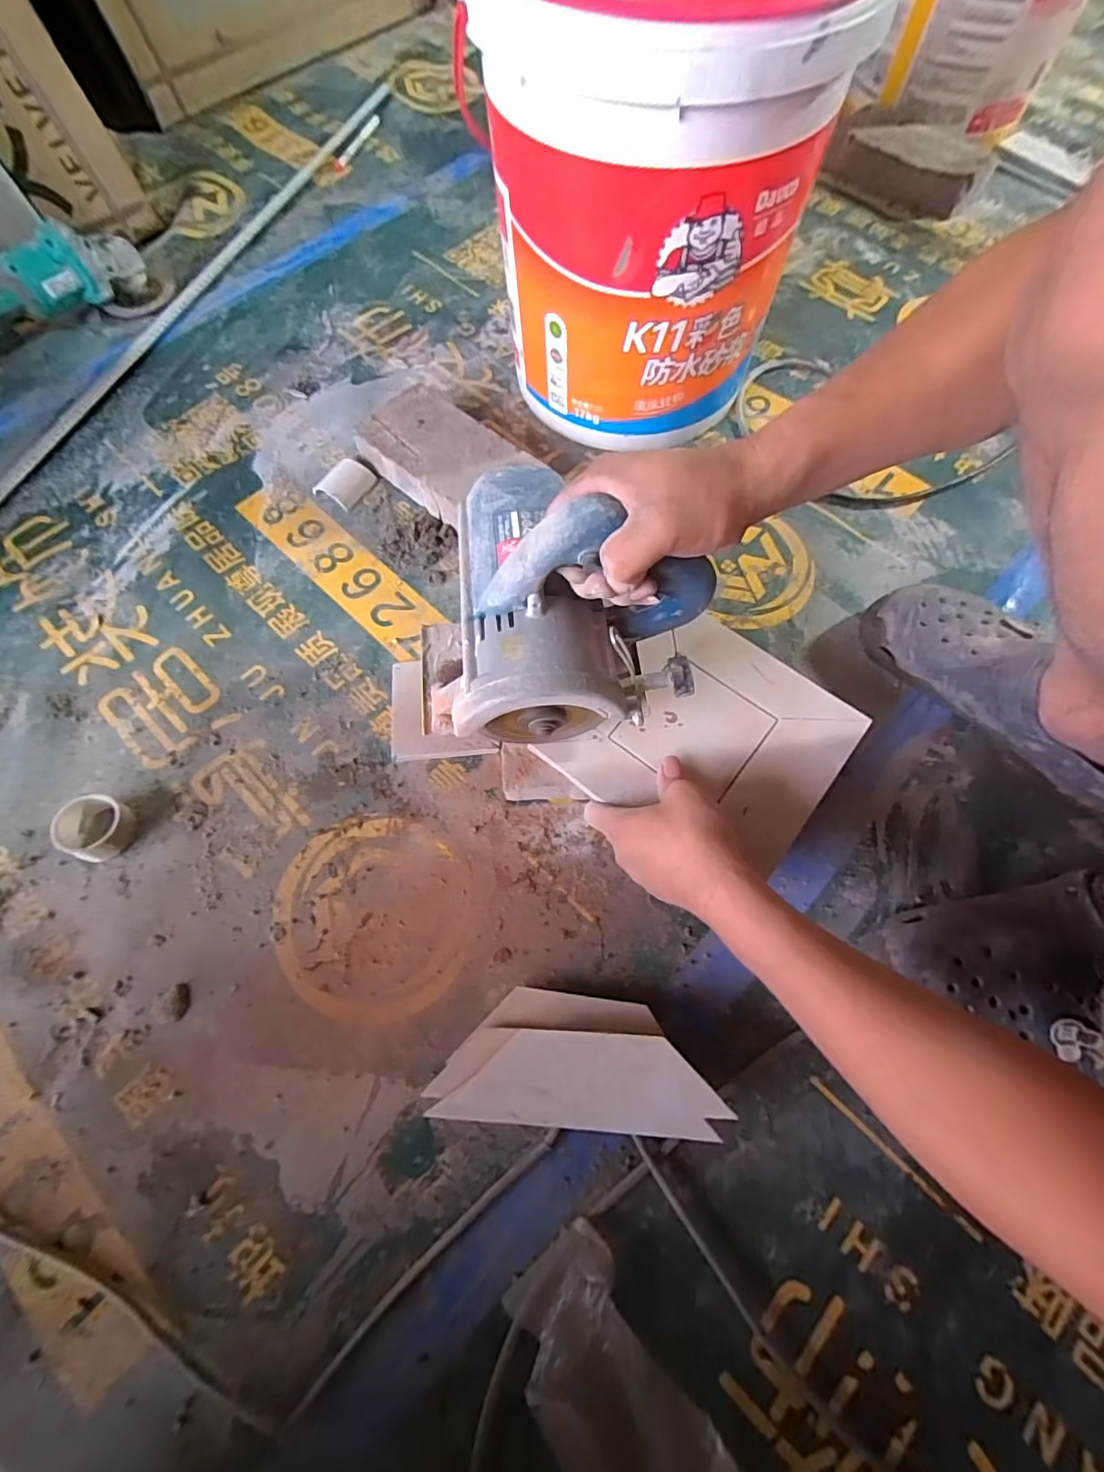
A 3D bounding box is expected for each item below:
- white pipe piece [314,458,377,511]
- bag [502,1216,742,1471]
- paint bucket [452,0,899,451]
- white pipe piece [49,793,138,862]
[{"bbox_3d":[-0.230,-0.284,0.616,0.039,0.024,0.058,31,72,11],"label":"white pipe piece"},{"bbox_3d":[0.031,0.401,0.335,0.091,0.039,0.145,-35,73,-12],"label":"bag"},{"bbox_3d":[0.089,-0.516,0.530,0.276,0.344,0.295,9,69,4],"label":"paint bucket"},{"bbox_3d":[-0.395,0.077,0.471,0.061,0.030,0.052,14,70,6],"label":"white pipe piece"}]

